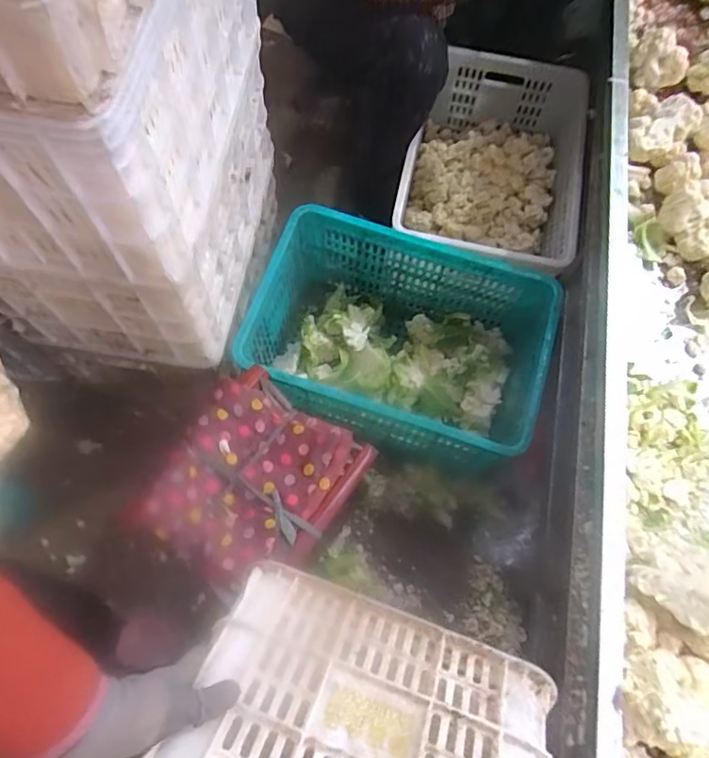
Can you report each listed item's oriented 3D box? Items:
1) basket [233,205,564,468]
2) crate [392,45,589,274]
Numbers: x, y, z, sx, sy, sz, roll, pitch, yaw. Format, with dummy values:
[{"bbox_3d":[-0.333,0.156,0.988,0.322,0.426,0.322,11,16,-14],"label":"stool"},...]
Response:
[{"bbox_3d":[0.085,-0.068,1.082,0.524,0.250,0.333,16,69,4],"label":"basket"},{"bbox_3d":[0.300,-0.451,1.219,0.350,0.185,0.550,14,69,3],"label":"crate"}]

